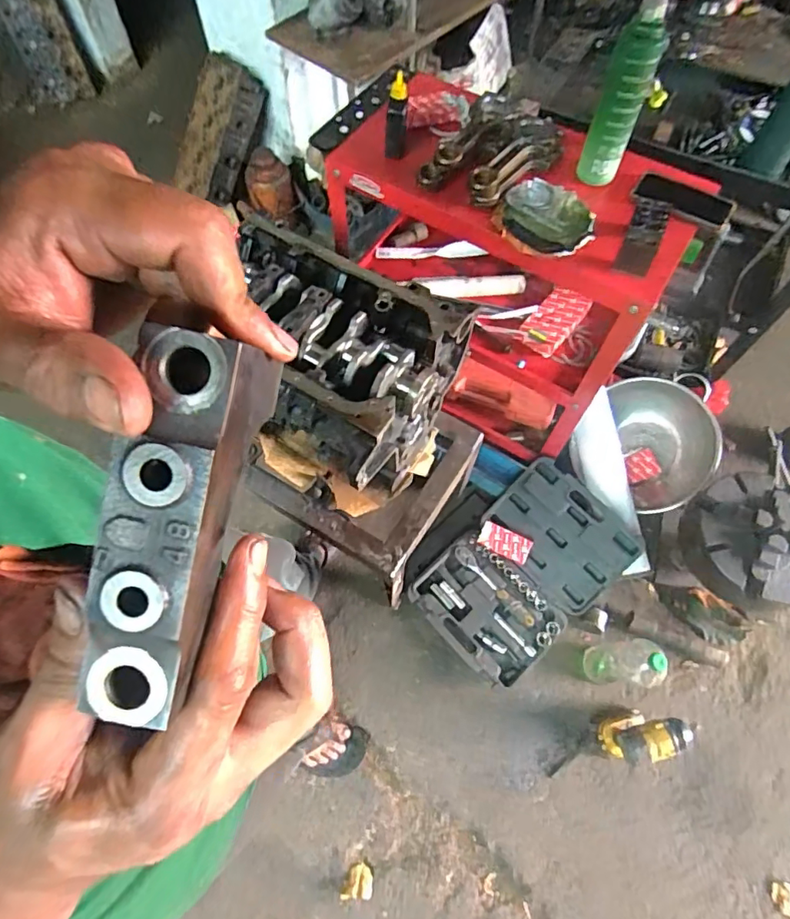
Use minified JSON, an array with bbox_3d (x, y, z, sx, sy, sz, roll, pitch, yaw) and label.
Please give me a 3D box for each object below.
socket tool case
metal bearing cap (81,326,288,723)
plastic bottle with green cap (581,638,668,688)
[{"bbox_3d":[0.310,0.270,1.282,0.491,0.123,0.333,-41,73,-16],"label":"socket tool case"},{"bbox_3d":[-0.063,0.020,0.150,0.032,0.025,0.108,16,93,6],"label":"metal bearing cap"},{"bbox_3d":[0.478,0.434,1.122,0.075,0.282,0.097,-1,64,-1],"label":"plastic bottle with green cap"}]

